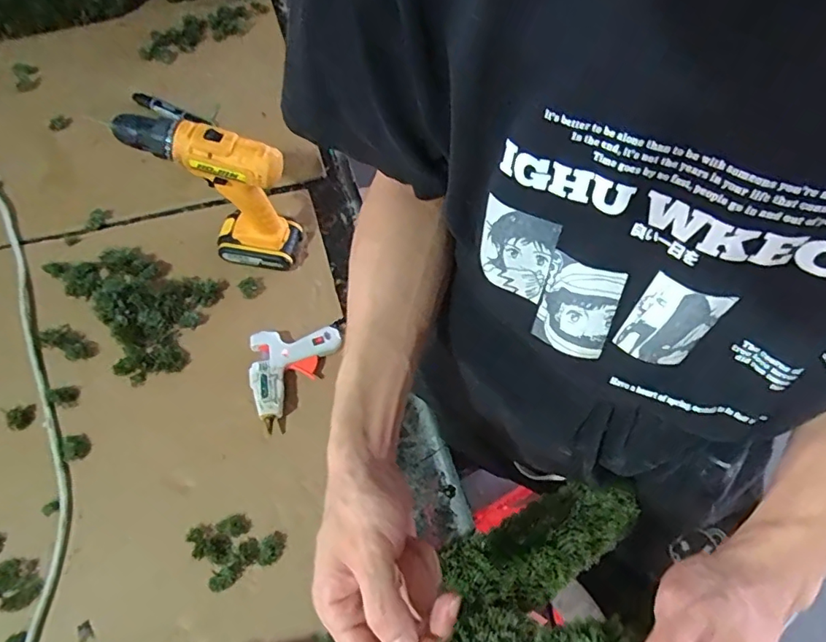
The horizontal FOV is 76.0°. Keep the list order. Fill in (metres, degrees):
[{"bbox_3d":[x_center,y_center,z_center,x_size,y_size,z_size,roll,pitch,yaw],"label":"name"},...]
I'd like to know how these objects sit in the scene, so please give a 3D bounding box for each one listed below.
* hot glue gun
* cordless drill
[{"bbox_3d":[-0.169,0.052,0.681,0.094,0.030,0.144,35,68,13],"label":"hot glue gun"},{"bbox_3d":[-0.242,-0.168,0.680,0.178,0.227,0.088,25,66,9],"label":"cordless drill"}]

